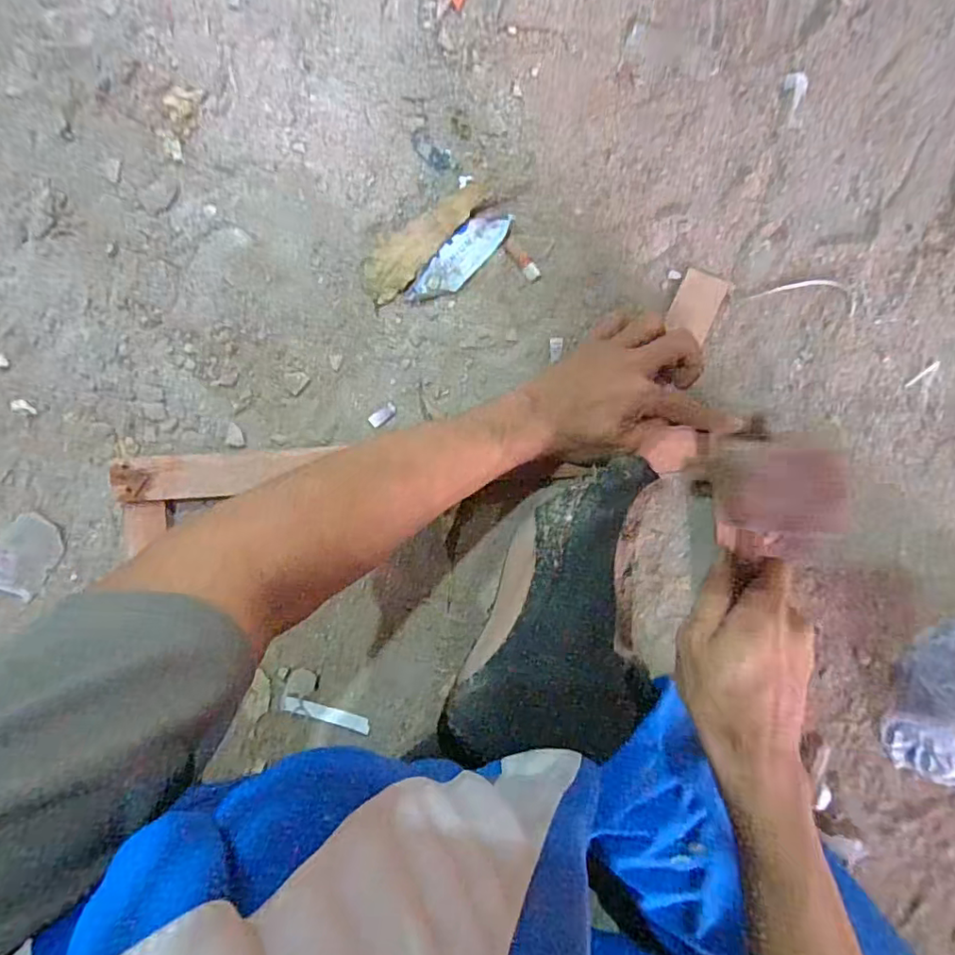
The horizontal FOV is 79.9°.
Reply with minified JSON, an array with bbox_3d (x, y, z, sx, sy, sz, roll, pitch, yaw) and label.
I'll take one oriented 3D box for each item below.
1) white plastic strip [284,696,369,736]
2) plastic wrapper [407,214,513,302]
[{"bbox_3d":[-0.128,0.203,0.486,0.076,0.004,0.014,13,89,7],"label":"white plastic strip"},{"bbox_3d":[-0.016,-0.179,0.470,0.099,0.007,0.032,-44,88,4],"label":"plastic wrapper"}]

